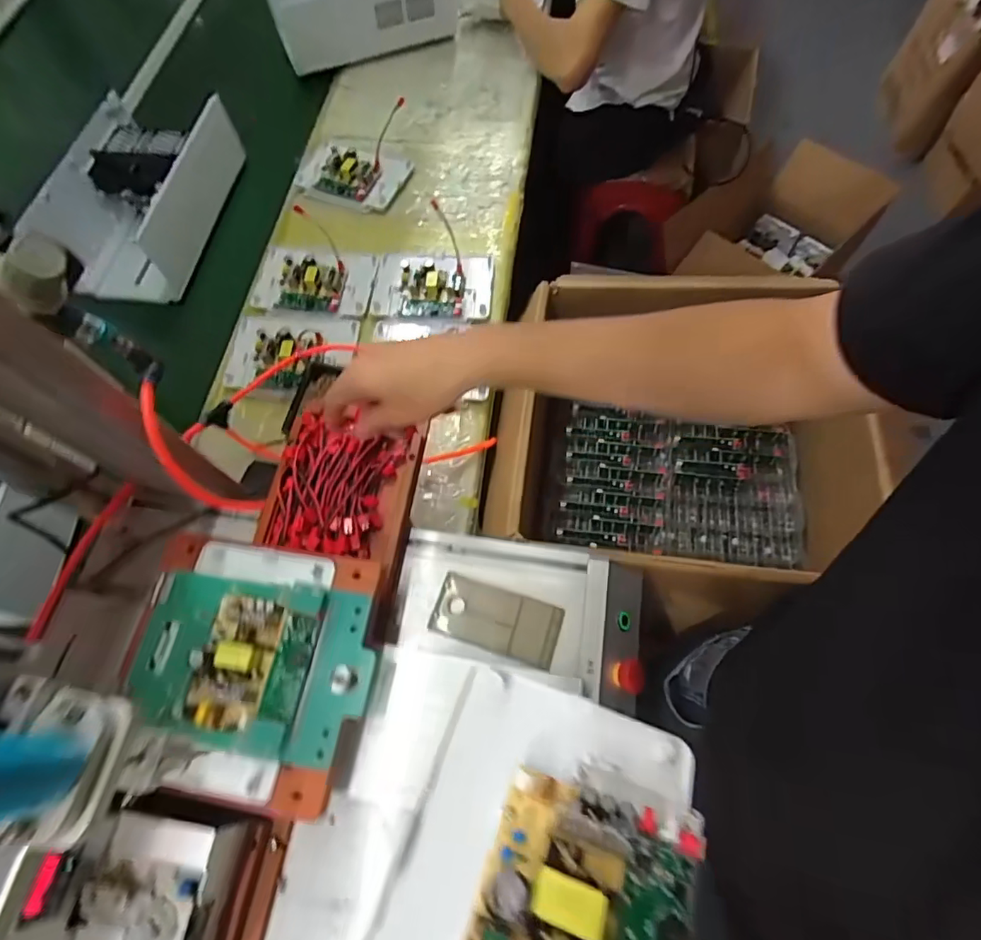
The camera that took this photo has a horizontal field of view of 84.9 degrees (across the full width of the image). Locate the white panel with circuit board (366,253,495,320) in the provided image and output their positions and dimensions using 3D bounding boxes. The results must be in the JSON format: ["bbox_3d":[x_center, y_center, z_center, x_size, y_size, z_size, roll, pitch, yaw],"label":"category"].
[{"bbox_3d":[-0.088,-0.300,0.851,0.187,0.034,0.143,1,66,3],"label":"white panel with circuit board"}]

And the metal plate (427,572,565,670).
[{"bbox_3d":[0.006,0.141,0.510,0.119,0.008,0.057,16,66,9],"label":"metal plate"}]

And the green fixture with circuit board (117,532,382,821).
[{"bbox_3d":[-0.205,0.155,0.440,0.205,0.035,0.195,7,66,5],"label":"green fixture with circuit board"}]

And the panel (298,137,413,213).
[{"bbox_3d":[-0.243,-0.547,0.970,0.188,0.035,0.160,18,67,10],"label":"panel"}]

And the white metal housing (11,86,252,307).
[{"bbox_3d":[-0.589,-0.480,0.912,0.218,0.104,0.360,6,66,5],"label":"white metal housing"}]

